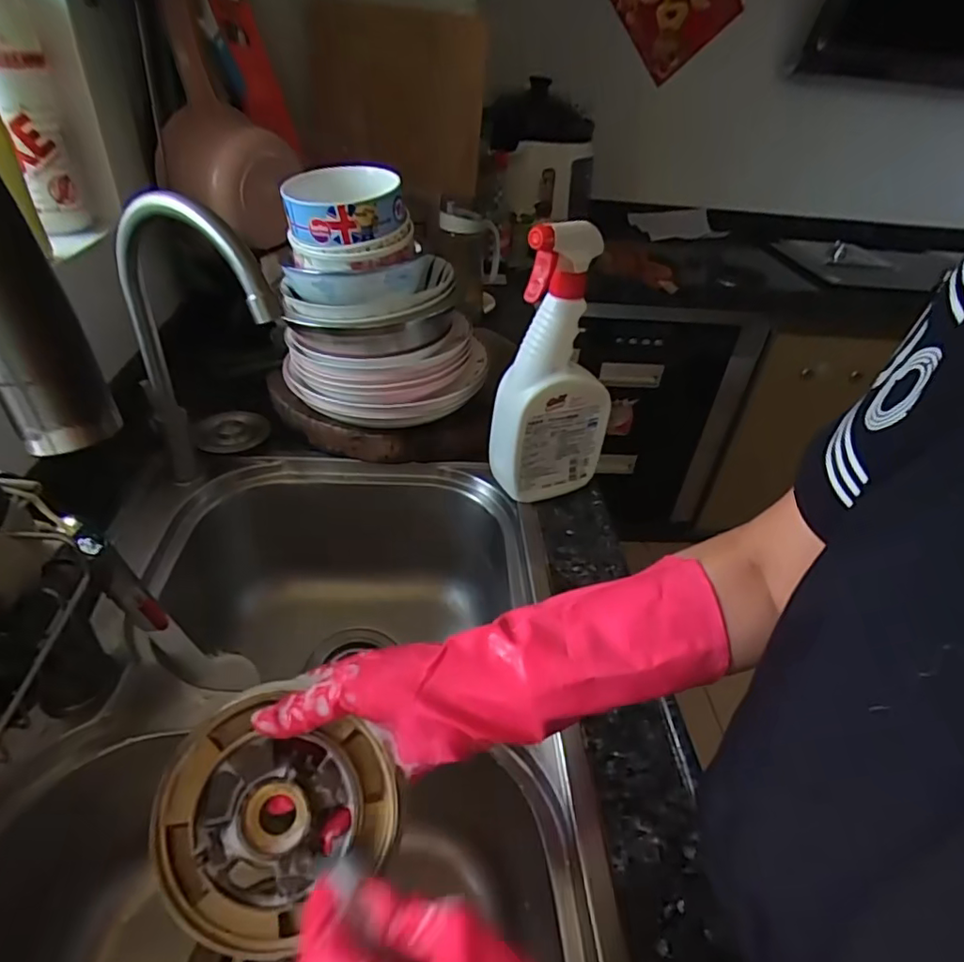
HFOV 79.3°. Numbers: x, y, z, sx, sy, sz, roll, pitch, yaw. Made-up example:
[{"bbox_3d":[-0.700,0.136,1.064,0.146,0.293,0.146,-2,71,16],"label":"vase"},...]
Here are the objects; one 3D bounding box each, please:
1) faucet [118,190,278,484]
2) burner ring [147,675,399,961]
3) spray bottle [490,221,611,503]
[{"bbox_3d":[-0.237,-0.096,0.495,0.181,0.273,0.022,23,40,21],"label":"faucet"},{"bbox_3d":[-0.118,0.182,0.324,0.129,0.019,0.117,-37,79,-13],"label":"burner ring"},{"bbox_3d":[0.076,-0.110,0.565,0.110,0.262,0.055,-11,40,-21],"label":"spray bottle"}]

